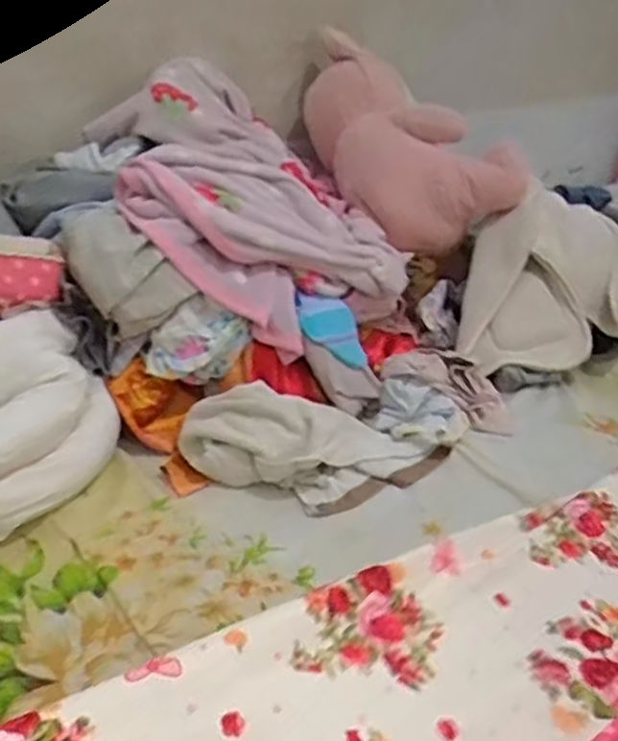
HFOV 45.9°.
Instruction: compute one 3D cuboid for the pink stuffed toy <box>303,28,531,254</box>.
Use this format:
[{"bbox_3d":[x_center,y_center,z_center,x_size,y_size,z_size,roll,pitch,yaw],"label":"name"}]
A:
[{"bbox_3d":[0.151,-0.437,1.380,0.255,0.196,0.517,-14,50,-28],"label":"pink stuffed toy"}]

